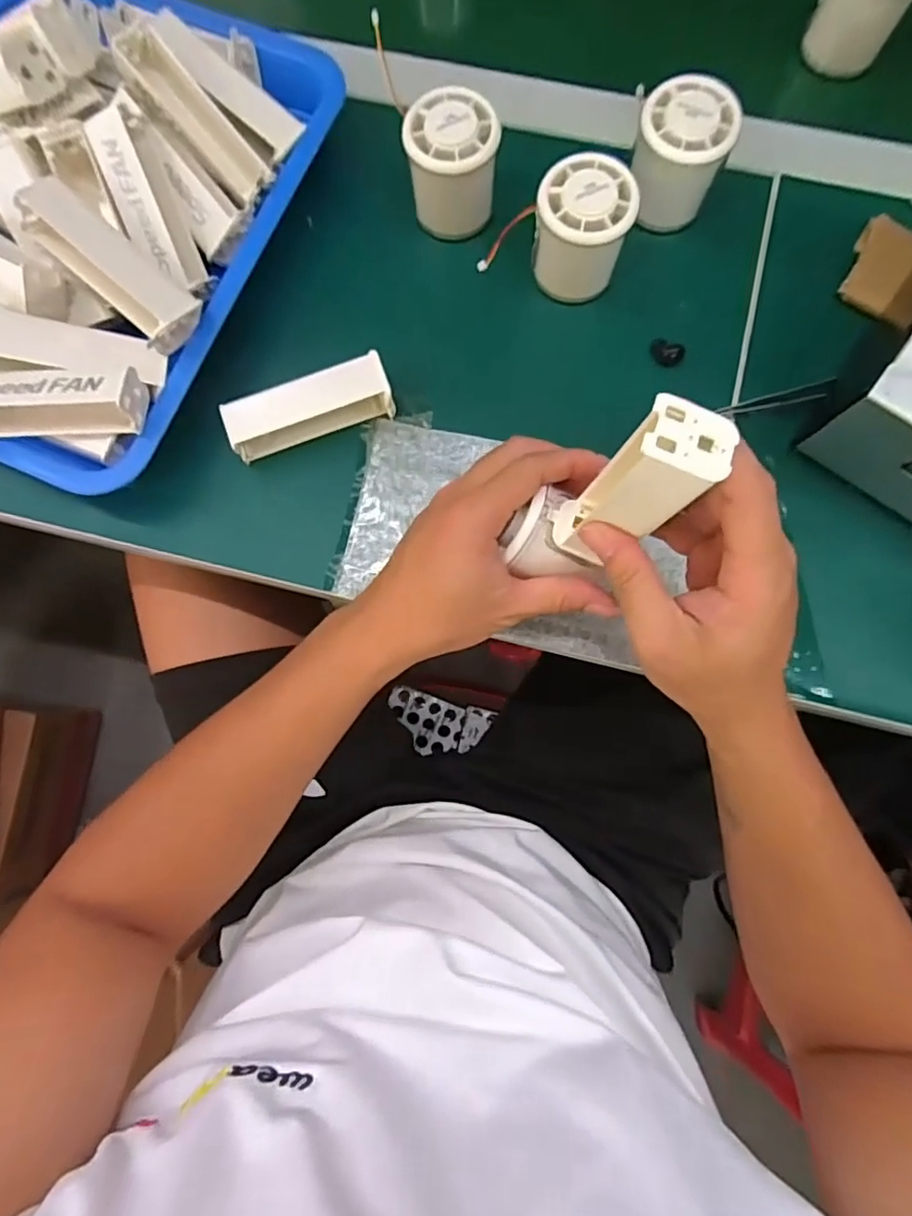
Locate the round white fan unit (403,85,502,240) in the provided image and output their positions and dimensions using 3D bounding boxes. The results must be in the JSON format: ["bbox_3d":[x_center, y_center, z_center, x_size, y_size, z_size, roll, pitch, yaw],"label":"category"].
[{"bbox_3d":[-0.002,-0.280,0.378,0.057,0.058,0.053,3,81,2],"label":"round white fan unit"}]

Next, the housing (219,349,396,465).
[{"bbox_3d":[-0.091,-0.124,0.376,0.101,0.029,0.031,-19,82,-2],"label":"housing"}]

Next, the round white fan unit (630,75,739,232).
[{"bbox_3d":[0.138,-0.282,0.375,0.055,0.057,0.054,0,81,1],"label":"round white fan unit"}]

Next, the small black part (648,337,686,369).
[{"bbox_3d":[0.136,-0.165,0.385,0.022,0.013,0.010,29,83,5],"label":"small black part"}]

